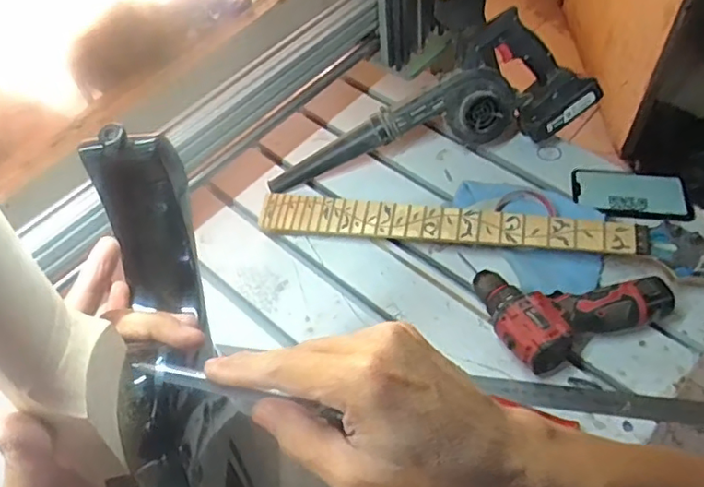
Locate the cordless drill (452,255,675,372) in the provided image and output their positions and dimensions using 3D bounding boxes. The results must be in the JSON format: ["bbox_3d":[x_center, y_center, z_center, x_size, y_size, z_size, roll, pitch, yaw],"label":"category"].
[{"bbox_3d":[0.259,0.055,0.718,0.200,0.062,0.161,-19,56,-8],"label":"cordless drill"}]

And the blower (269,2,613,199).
[{"bbox_3d":[0.107,-0.197,0.845,0.472,0.163,0.106,-9,55,-1],"label":"blower"}]

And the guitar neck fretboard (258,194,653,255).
[{"bbox_3d":[0.120,-0.027,0.781,0.499,0.011,0.051,4,65,13],"label":"guitar neck fretboard"}]

